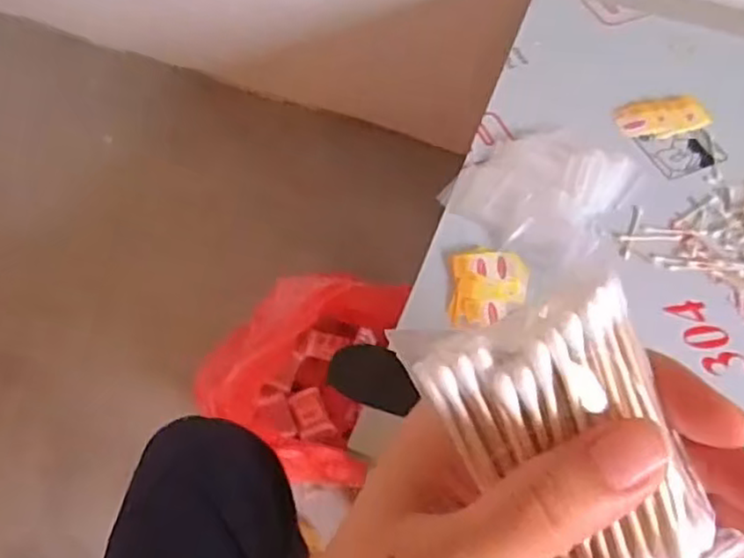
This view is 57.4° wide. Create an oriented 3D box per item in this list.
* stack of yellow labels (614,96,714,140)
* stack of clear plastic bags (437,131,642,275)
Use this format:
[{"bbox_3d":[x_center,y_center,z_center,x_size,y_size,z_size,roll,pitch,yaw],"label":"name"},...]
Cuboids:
[{"bbox_3d":[0.366,-0.206,0.855,0.111,0.010,0.059,-13,60,-9],"label":"stack of yellow labels"},{"bbox_3d":[0.203,-0.106,0.789,0.184,0.021,0.190,34,64,17],"label":"stack of clear plastic bags"}]

